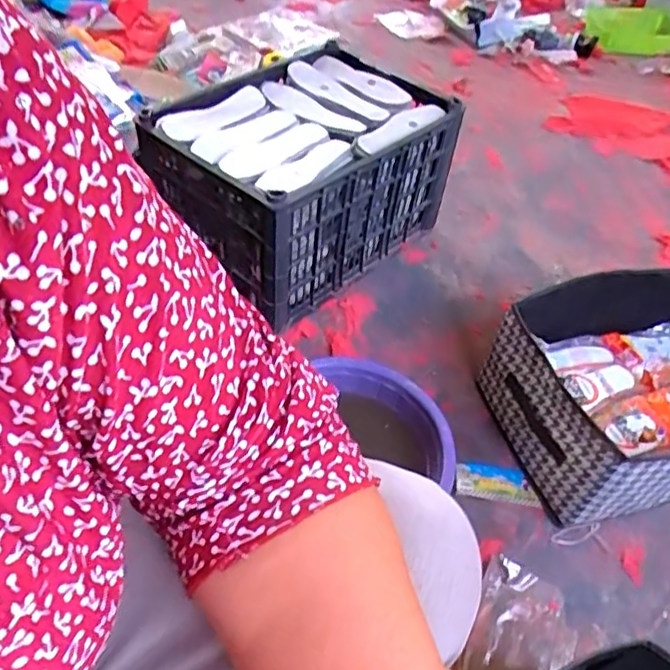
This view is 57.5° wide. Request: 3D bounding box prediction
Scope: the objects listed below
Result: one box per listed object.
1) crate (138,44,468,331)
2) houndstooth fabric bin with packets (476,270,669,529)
[{"bbox_3d":[-0.047,-0.325,1.217,0.399,0.286,0.541,33,56,23],"label":"crate"},{"bbox_3d":[0.482,0.070,0.928,0.443,0.183,0.325,-10,51,-12],"label":"houndstooth fabric bin with packets"}]

